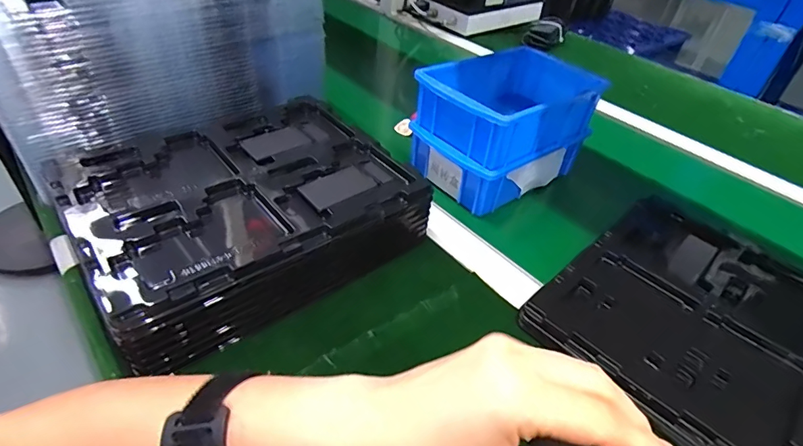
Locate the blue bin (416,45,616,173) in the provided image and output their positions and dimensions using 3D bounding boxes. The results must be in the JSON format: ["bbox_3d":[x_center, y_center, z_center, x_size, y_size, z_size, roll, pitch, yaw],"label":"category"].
[{"bbox_3d":[0.124,-0.138,0.530,0.199,0.067,0.126,-25,49,-32],"label":"blue bin"}]

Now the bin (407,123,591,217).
[{"bbox_3d":[0.115,-0.088,0.561,0.178,0.058,0.124,-25,49,-33],"label":"bin"}]

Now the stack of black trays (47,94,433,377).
[{"bbox_3d":[-0.137,-0.015,0.424,0.269,0.067,0.209,-24,49,-32],"label":"stack of black trays"}]

